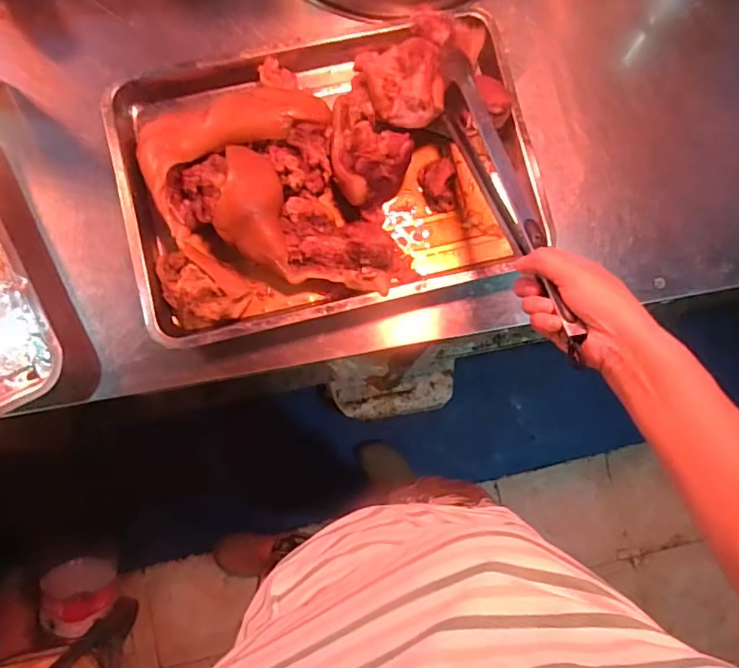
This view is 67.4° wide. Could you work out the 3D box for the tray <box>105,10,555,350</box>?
[{"bbox_3d":[-0.049,-0.196,0.657,0.483,0.087,0.340,-14,83,-4],"label":"tray"}]

